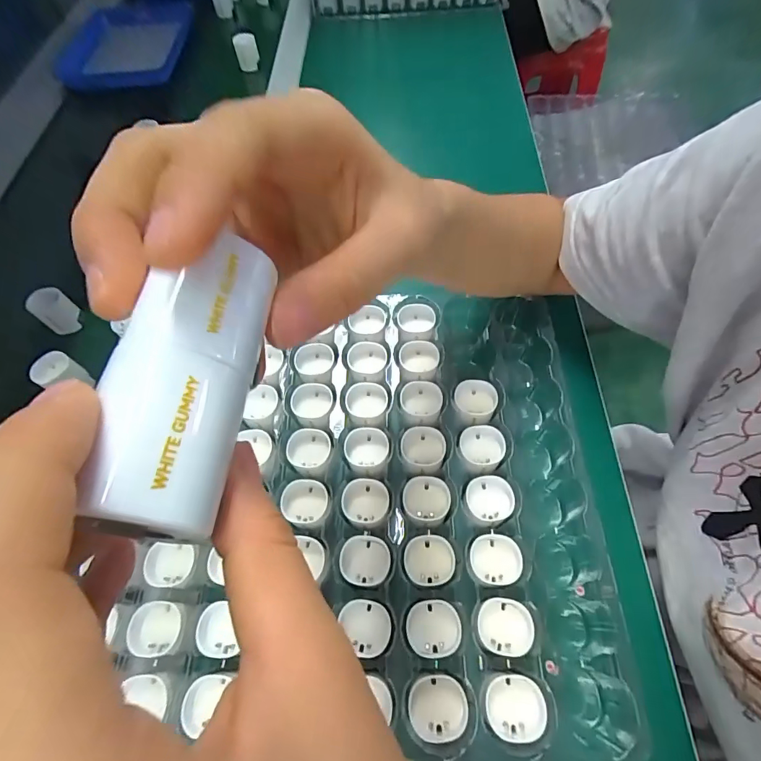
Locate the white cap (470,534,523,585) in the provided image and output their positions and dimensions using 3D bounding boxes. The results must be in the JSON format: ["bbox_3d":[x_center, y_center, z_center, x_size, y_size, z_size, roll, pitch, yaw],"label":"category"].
[{"bbox_3d":[0.072,0.111,0.267,0.029,0.012,0.028,-1,60,3],"label":"white cap"}]

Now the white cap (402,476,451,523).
[{"bbox_3d":[0.030,0.079,0.284,0.031,0.012,0.029,3,61,5],"label":"white cap"}]

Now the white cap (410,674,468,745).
[{"bbox_3d":[0.031,0.177,0.231,0.030,0.014,0.028,-1,60,3],"label":"white cap"}]

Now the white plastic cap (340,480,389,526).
[{"bbox_3d":[-0.010,0.081,0.285,0.030,0.012,0.030,-1,60,3],"label":"white plastic cap"}]

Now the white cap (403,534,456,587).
[{"bbox_3d":[0.031,0.112,0.268,0.031,0.011,0.028,4,61,6],"label":"white cap"}]

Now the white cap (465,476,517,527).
[{"bbox_3d":[0.072,0.078,0.281,0.029,0.012,0.031,-1,60,3],"label":"white cap"}]

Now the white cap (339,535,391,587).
[{"bbox_3d":[-0.009,0.113,0.269,0.031,0.012,0.028,10,61,9],"label":"white cap"}]

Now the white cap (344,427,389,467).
[{"bbox_3d":[-0.010,0.047,0.303,0.030,0.014,0.025,3,61,5],"label":"white cap"}]

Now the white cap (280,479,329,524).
[{"bbox_3d":[-0.051,0.081,0.287,0.029,0.013,0.027,7,61,8],"label":"white cap"}]

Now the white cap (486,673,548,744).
[{"bbox_3d":[0.071,0.174,0.229,0.030,0.017,0.029,-1,60,3],"label":"white cap"}]

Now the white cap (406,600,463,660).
[{"bbox_3d":[0.031,0.143,0.248,0.030,0.012,0.028,0,60,4],"label":"white cap"}]

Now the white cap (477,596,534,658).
[{"bbox_3d":[0.072,0.142,0.248,0.031,0.012,0.028,4,61,6],"label":"white cap"}]

